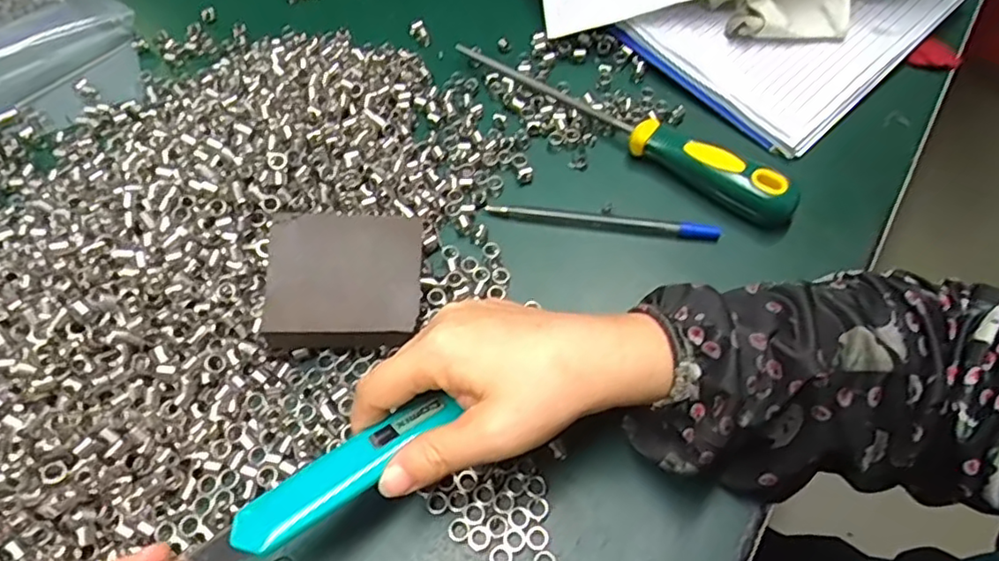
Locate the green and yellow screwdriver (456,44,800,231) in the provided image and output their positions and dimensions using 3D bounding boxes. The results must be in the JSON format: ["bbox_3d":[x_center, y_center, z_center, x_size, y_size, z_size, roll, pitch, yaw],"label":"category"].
[{"bbox_3d":[0.079,-0.108,0.413,0.240,0.025,0.030,37,68,20],"label":"green and yellow screwdriver"}]

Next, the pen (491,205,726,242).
[{"bbox_3d":[0.063,-0.035,0.389,0.138,0.007,0.009,7,61,6],"label":"pen"}]

